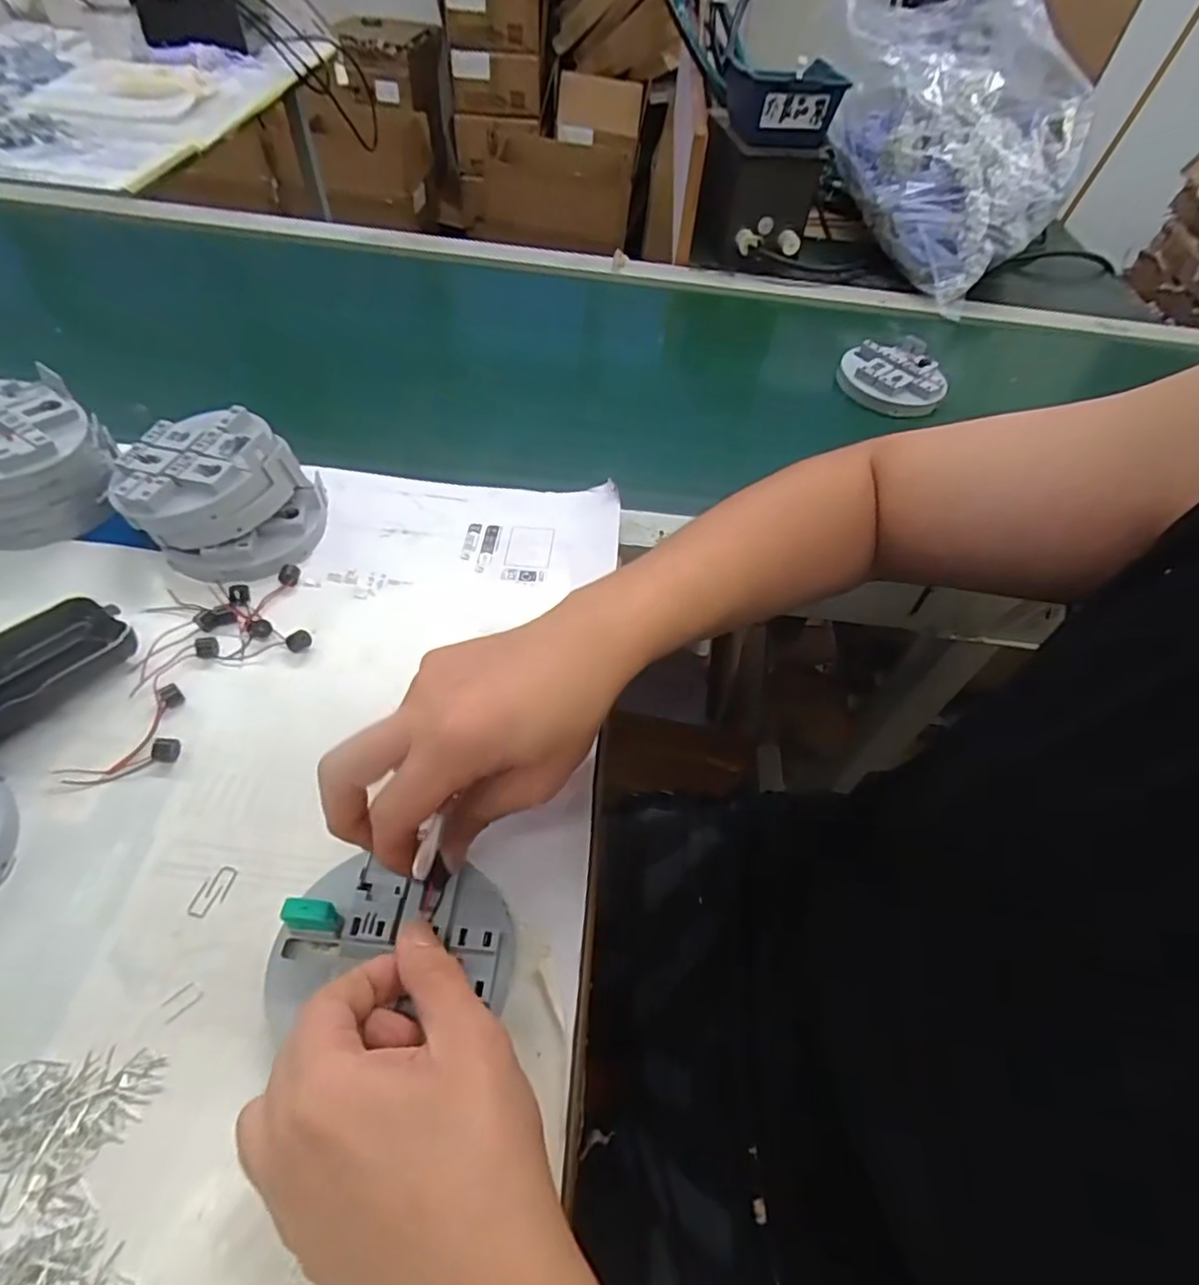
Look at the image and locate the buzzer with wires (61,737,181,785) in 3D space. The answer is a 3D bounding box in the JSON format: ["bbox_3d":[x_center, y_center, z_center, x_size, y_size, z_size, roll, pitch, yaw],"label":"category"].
[{"bbox_3d":[-0.251,0.063,0.341,0.052,0.009,0.014,-21,58,-17],"label":"buzzer with wires"}]

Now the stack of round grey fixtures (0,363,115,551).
[{"bbox_3d":[-0.376,-0.117,0.419,0.101,0.078,0.099,-27,61,-24],"label":"stack of round grey fixtures"}]

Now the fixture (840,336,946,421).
[{"bbox_3d":[0.296,-0.269,0.650,0.099,0.028,0.095,3,53,-4],"label":"fixture"}]

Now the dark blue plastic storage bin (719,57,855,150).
[{"bbox_3d":[0.200,-0.586,0.705,0.124,0.059,0.086,-12,56,-15],"label":"dark blue plastic storage bin"}]

